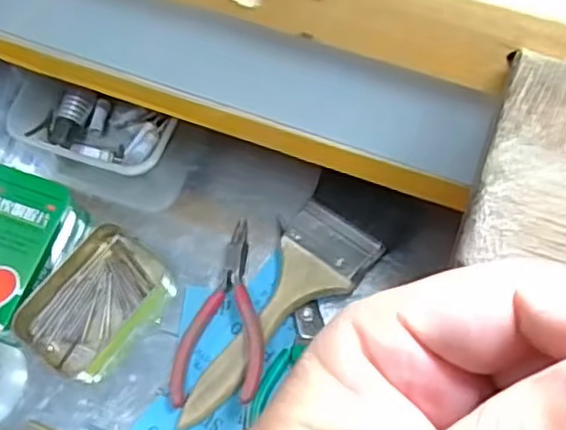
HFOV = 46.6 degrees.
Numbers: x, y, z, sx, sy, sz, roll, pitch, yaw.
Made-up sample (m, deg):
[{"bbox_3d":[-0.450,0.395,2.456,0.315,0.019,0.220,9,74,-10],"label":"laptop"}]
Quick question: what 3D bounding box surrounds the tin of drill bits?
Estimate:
[{"bbox_3d":[-0.123,0.058,0.433,0.066,0.023,0.093,37,66,18],"label":"tin of drill bits"}]

